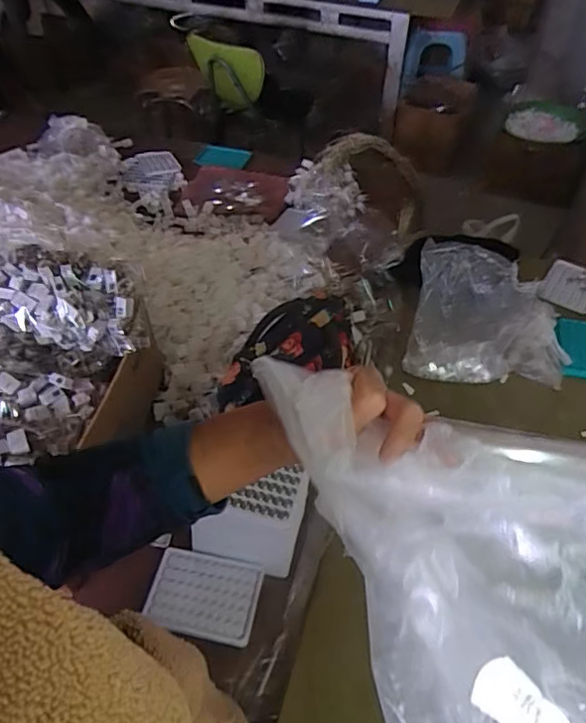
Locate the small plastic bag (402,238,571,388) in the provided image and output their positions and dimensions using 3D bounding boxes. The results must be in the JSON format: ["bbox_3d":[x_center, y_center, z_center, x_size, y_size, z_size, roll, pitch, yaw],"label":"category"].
[{"bbox_3d":[0.302,-0.066,0.842,0.229,0.167,0.106,7,48,6],"label":"small plastic bag"}]

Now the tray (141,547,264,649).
[{"bbox_3d":[-0.110,0.289,0.689,0.131,0.019,0.093,9,48,7],"label":"tray"}]

